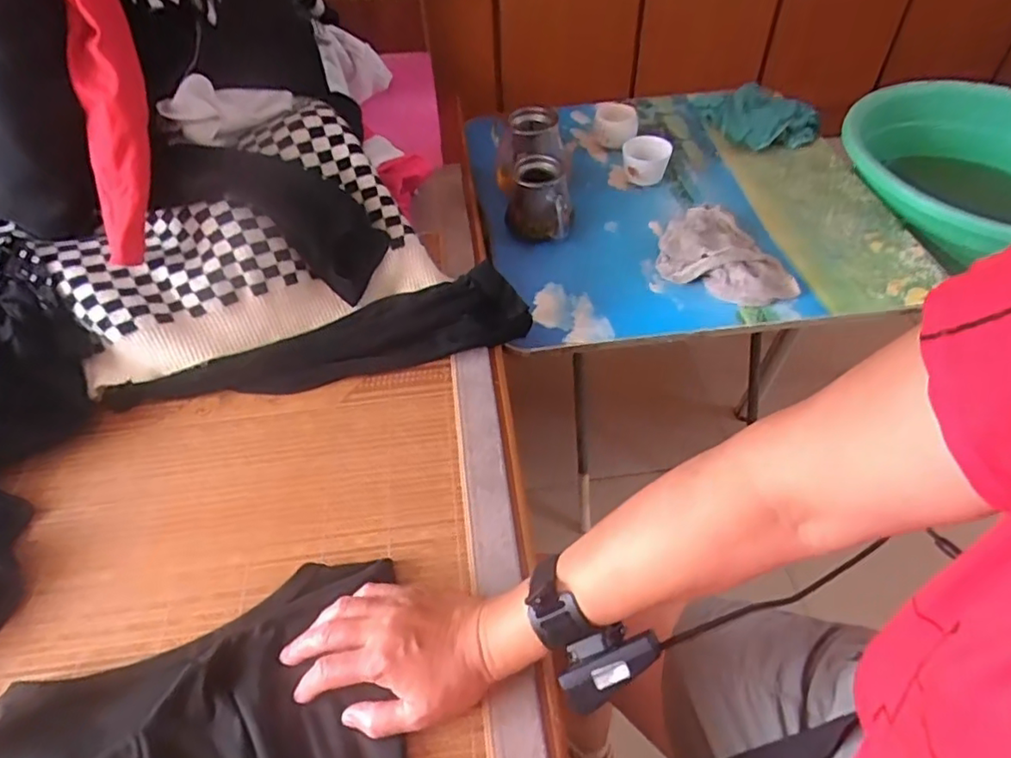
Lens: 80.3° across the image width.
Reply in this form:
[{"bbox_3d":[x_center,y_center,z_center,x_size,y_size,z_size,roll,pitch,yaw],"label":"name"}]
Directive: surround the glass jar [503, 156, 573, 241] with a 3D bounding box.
[{"bbox_3d":[0.043,-0.240,0.817,0.085,0.082,0.099,-7,51,-2],"label":"glass jar"}]

